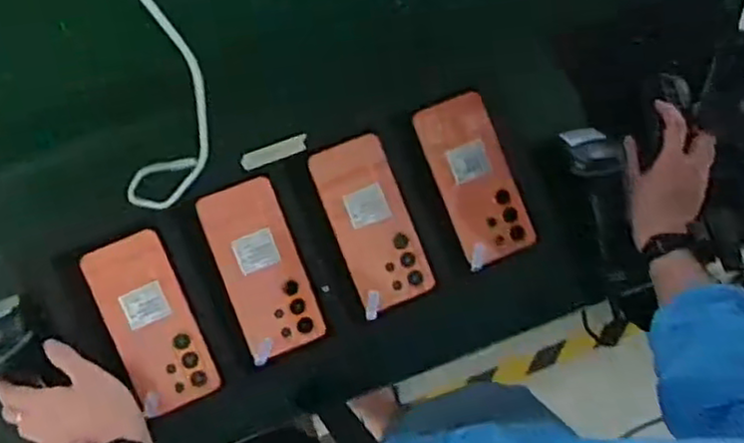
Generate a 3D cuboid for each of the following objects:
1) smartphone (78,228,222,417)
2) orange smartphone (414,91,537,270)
[{"bbox_3d":[-0.210,0.096,0.668,0.077,0.005,0.167,-23,89,-10],"label":"smartphone"},{"bbox_3d":[0.104,-0.042,0.706,0.074,0.012,0.166,-21,92,-3],"label":"orange smartphone"}]

